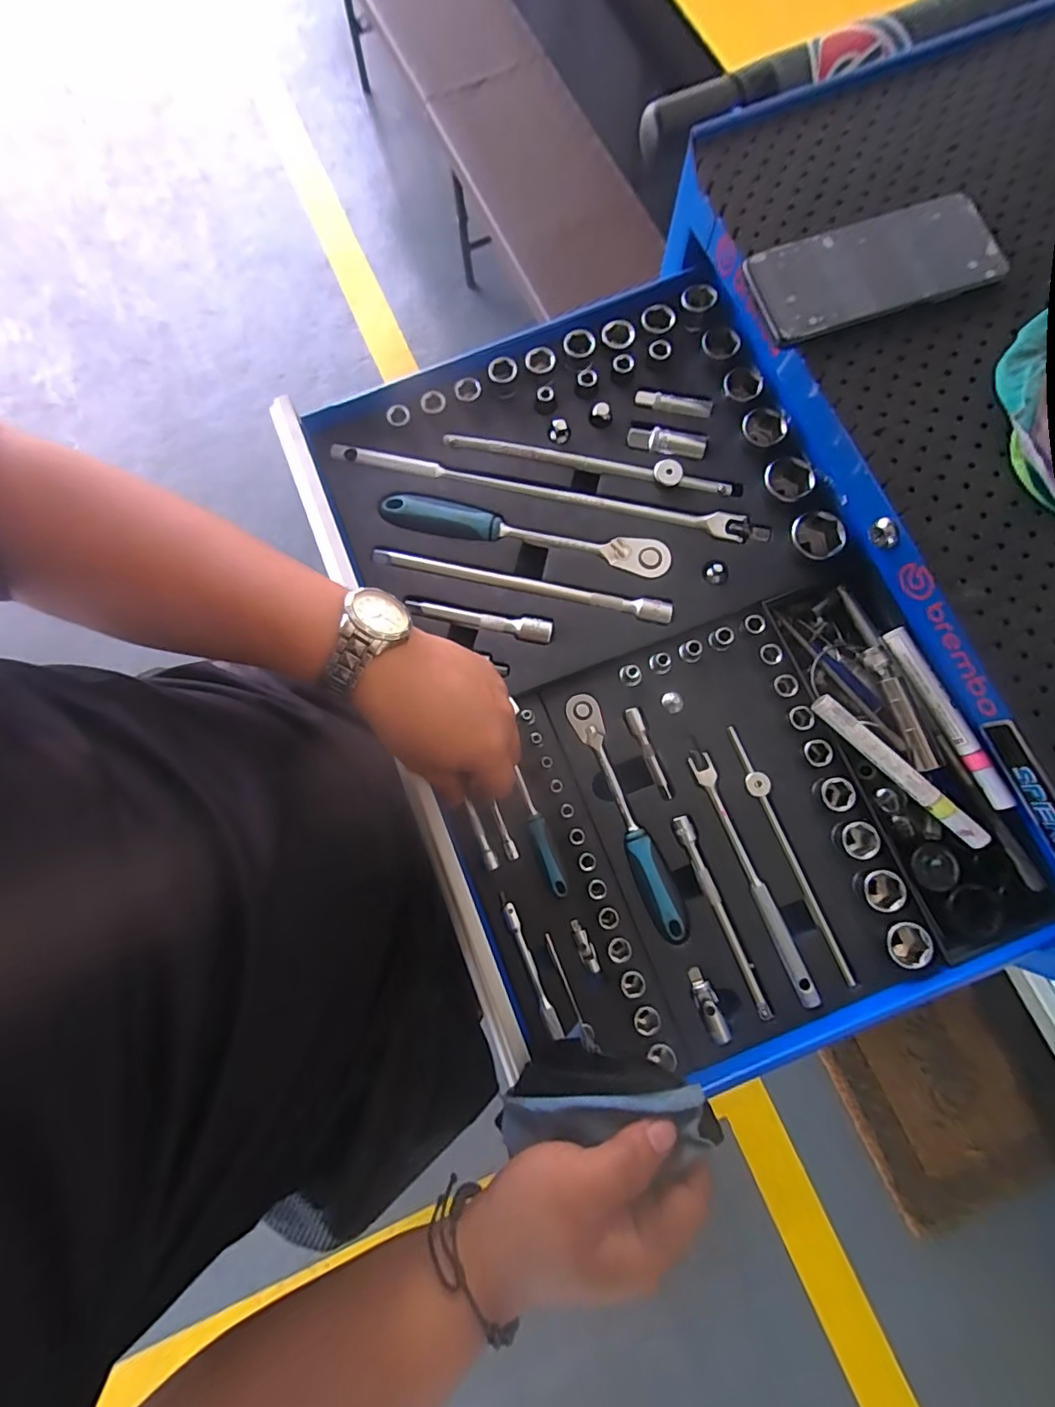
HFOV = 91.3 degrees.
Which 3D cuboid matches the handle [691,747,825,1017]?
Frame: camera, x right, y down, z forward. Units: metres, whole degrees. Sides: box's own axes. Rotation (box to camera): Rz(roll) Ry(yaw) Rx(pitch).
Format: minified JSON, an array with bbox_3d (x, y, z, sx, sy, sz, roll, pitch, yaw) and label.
[{"bbox_3d":[0.163,0.123,0.373,0.016,0.008,0.182,-22,80,-3],"label":"handle"}]

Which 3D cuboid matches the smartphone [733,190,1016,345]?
[{"bbox_3d":[0.239,-0.299,0.357,0.158,0.014,0.075,-18,79,-2],"label":"smartphone"}]

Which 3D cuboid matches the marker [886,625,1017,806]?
[{"bbox_3d":[0.302,0.009,0.373,0.013,0.018,0.139,-21,79,-3],"label":"marker"}]

